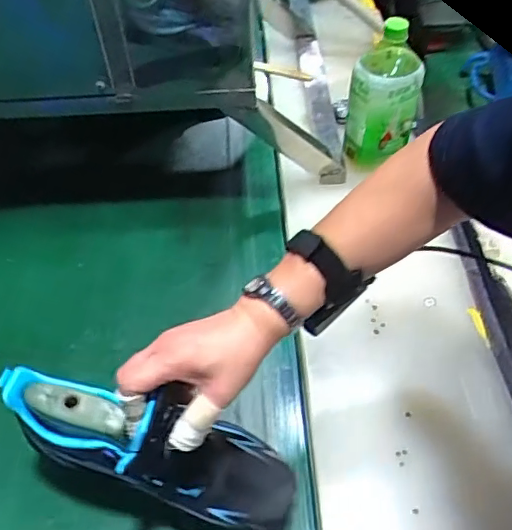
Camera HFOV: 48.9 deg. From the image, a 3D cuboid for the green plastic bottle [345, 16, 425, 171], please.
[{"bbox_3d":[0.180,-0.239,0.787,0.094,0.195,0.094,12,51,8],"label":"green plastic bottle"}]

